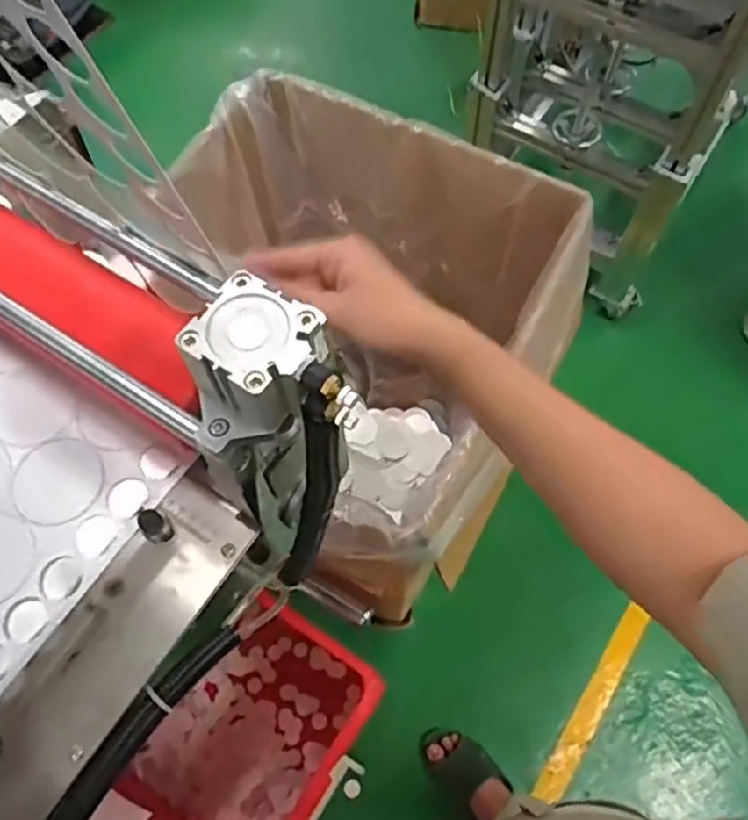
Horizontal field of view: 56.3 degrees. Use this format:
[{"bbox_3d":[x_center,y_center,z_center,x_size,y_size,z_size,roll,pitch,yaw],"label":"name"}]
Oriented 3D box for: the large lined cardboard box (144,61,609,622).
[{"bbox_3d":[-0.039,-0.044,1.158,0.566,0.618,0.565,23,68,11],"label":"large lined cardboard box"}]

